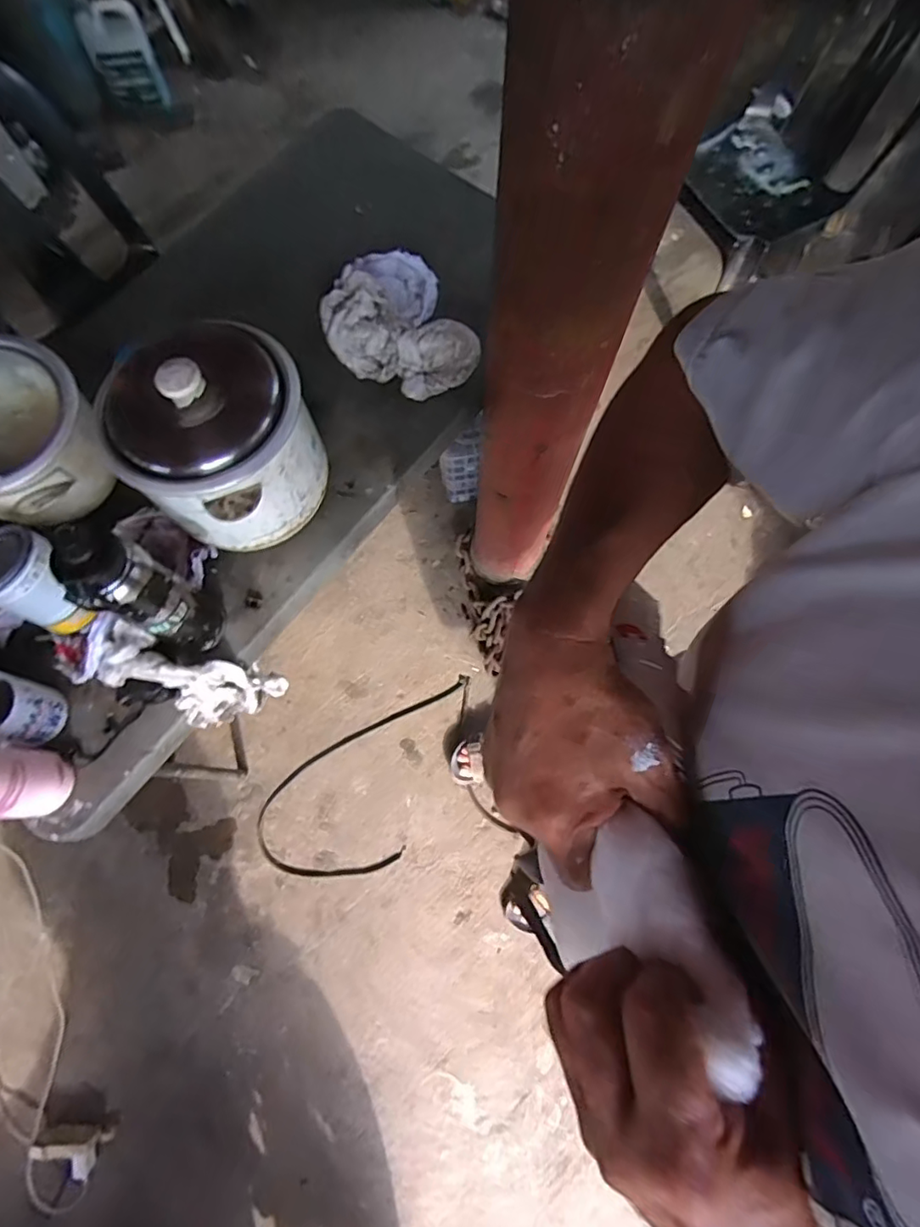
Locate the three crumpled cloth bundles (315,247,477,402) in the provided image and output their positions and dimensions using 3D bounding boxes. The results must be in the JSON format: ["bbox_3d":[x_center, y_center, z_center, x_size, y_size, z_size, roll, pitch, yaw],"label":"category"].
[{"bbox_3d":[-0.107,-0.469,0.908,0.209,0.052,0.289,-27,77,-7],"label":"three crumpled cloth bundles"}]

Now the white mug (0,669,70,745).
[{"bbox_3d":[-0.567,0.115,0.706,0.095,0.090,0.076,17,76,4],"label":"white mug"}]

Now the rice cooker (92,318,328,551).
[{"bbox_3d":[-0.295,-0.218,0.723,0.196,0.188,0.235,30,77,7],"label":"rice cooker"}]

